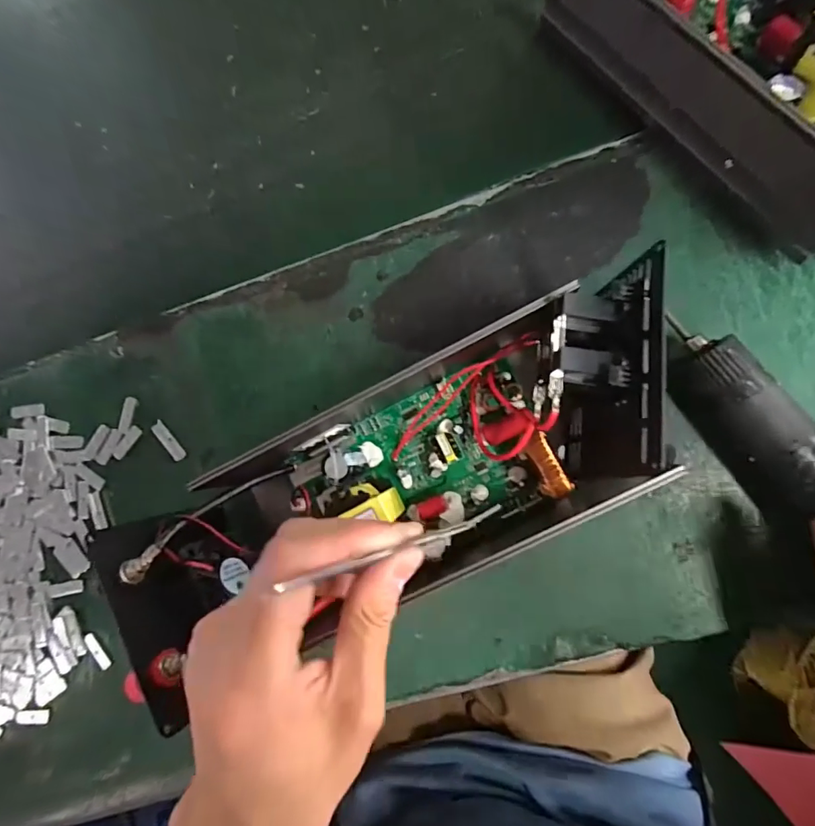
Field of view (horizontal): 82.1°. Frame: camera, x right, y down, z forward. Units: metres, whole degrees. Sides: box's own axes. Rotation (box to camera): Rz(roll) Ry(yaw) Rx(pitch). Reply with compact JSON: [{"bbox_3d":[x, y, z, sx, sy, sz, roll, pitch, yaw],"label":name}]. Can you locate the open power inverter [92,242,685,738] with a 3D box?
[{"bbox_3d":[-0.009,0.032,0.246,0.267,0.086,0.102,-22,82,5],"label":"open power inverter"}]

